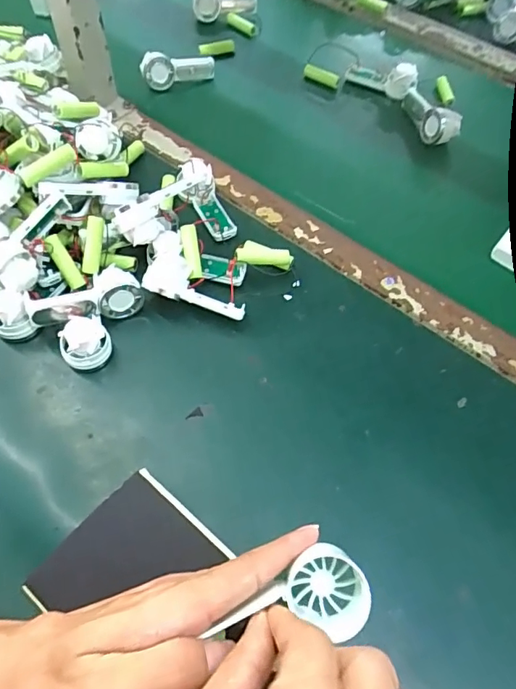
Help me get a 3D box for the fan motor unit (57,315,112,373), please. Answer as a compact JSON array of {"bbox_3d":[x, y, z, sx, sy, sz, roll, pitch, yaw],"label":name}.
[{"bbox_3d":[-0.143,0.002,0.412,0.039,0.039,0.033,-25,64,-18],"label":"fan motor unit"}]

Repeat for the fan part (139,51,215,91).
[{"bbox_3d":[-0.098,-0.351,0.625,0.092,0.038,0.026,-24,64,-17],"label":"fan part"}]

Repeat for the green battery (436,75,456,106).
[{"bbox_3d":[0.232,-0.317,0.617,0.012,0.014,0.039,-16,80,-13],"label":"green battery"}]

